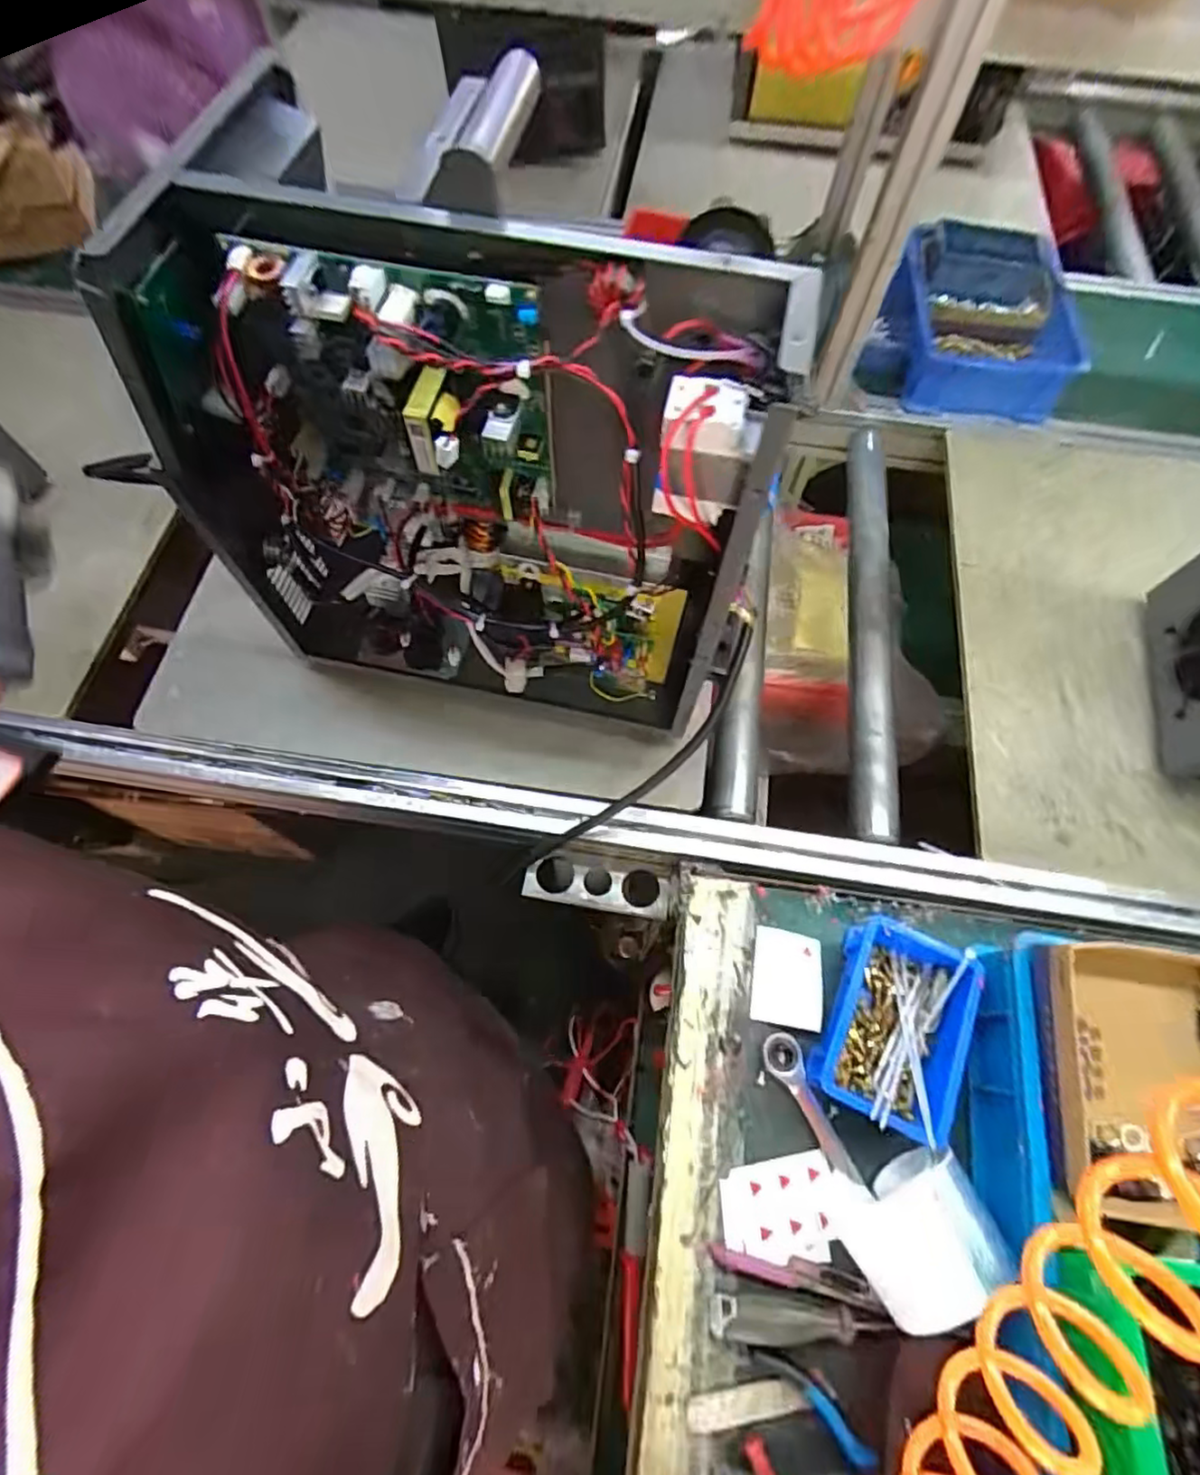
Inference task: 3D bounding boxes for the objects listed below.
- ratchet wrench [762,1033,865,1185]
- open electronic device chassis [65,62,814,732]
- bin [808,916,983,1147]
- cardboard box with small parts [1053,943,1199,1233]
[{"bbox_3d":[0.171,0.305,0.532,0.031,0.014,0.116,-20,68,-10],"label":"ratchet wrench"},{"bbox_3d":[-0.106,-0.171,0.519,0.421,0.405,0.109,13,66,4],"label":"open electronic device chassis"},{"bbox_3d":[0.243,0.237,0.536,0.099,0.058,0.150,26,68,10],"label":"bin"},{"bbox_3d":[0.414,0.250,0.473,0.148,0.035,0.177,6,66,2],"label":"cardboard box with small parts"}]

